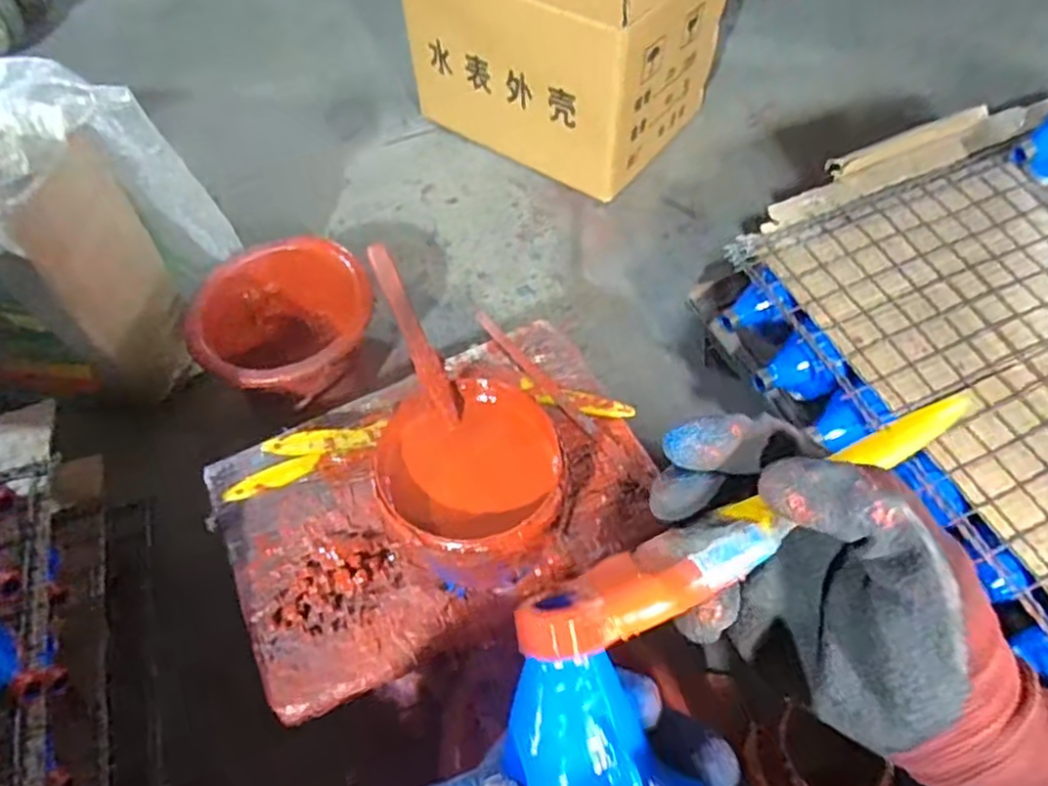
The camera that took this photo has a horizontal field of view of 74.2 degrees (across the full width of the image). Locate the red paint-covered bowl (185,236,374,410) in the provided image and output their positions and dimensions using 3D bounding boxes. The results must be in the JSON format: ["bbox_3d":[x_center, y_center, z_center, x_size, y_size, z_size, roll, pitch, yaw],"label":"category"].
[{"bbox_3d":[-0.298,-0.056,0.898,0.197,0.171,0.215,-1,57,1],"label":"red paint-covered bowl"}]

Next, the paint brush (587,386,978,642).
[{"bbox_3d":[0.094,0.036,0.238,0.173,0.022,0.024,-21,58,-27],"label":"paint brush"}]

